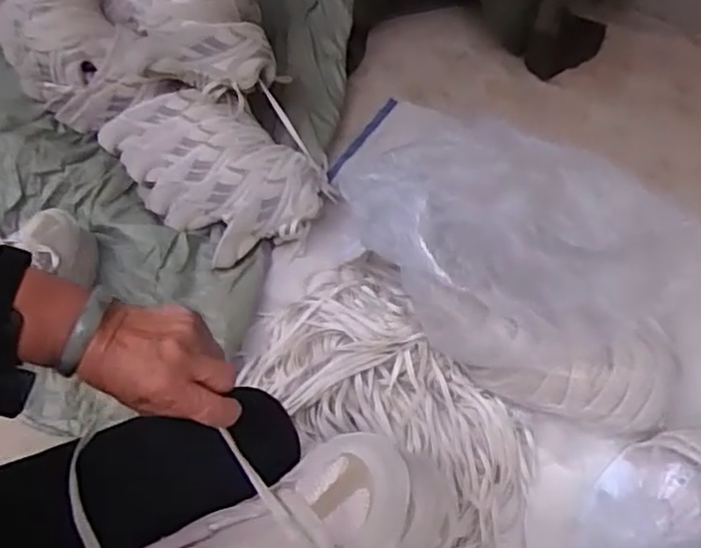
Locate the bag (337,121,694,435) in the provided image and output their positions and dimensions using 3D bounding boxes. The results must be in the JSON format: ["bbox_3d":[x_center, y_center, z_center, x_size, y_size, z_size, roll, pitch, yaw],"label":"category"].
[{"bbox_3d":[0.218,-0.017,0.872,0.434,0.198,0.270,19,58,10],"label":"bag"}]

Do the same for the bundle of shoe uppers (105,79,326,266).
[{"bbox_3d":[-0.213,-0.169,1.057,0.208,0.111,0.334,-36,64,-23],"label":"bundle of shoe uppers"}]

